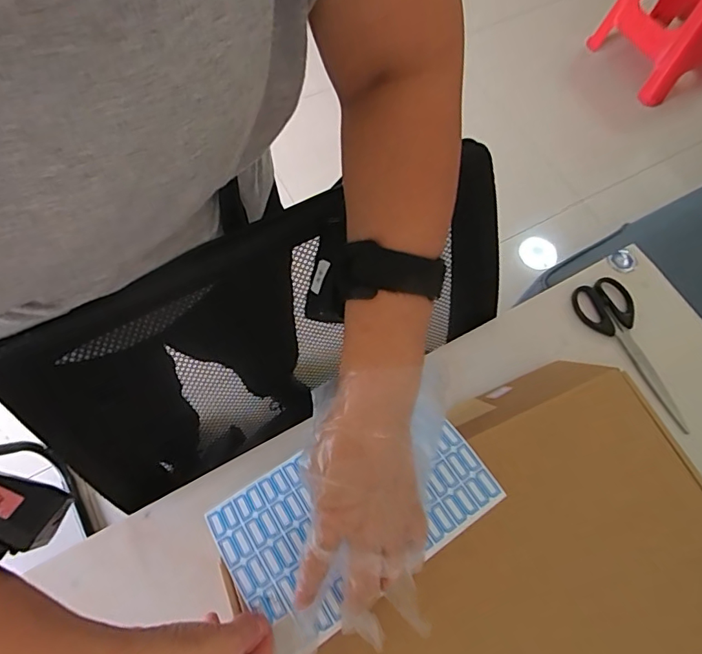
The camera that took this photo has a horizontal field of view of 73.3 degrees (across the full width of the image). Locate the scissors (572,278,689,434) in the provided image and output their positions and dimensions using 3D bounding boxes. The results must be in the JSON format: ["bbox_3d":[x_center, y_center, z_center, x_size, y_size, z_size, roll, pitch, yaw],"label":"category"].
[{"bbox_3d":[0.299,0.024,0.492,0.058,0.015,0.169,-22,70,-11],"label":"scissors"}]

